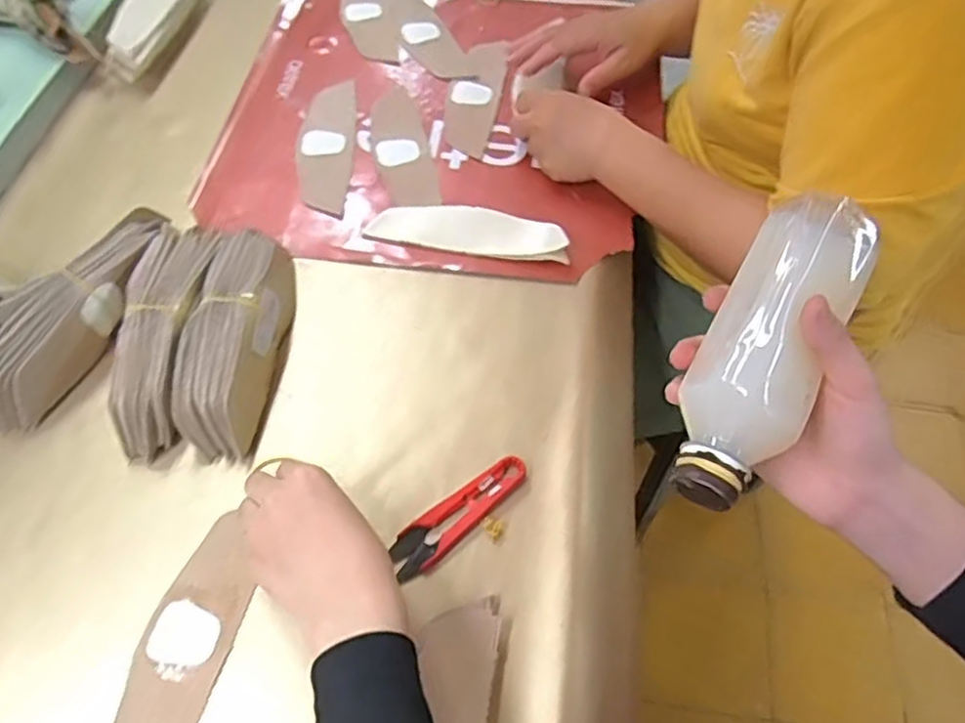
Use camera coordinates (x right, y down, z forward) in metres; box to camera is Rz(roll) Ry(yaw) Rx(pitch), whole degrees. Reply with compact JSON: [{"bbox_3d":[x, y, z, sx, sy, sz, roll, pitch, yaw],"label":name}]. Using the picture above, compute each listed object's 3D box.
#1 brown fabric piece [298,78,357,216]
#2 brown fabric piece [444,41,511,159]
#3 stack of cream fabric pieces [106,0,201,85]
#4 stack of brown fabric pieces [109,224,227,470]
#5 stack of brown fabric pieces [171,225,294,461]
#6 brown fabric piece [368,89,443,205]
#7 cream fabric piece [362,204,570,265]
[{"bbox_3d":[-0.145,-0.203,0.657,0.050,0.009,0.162,1,56,-4],"label":"brown fabric piece"},{"bbox_3d":[-0.008,-0.265,0.702,0.055,0.010,0.163,10,61,10],"label":"brown fabric piece"},{"bbox_3d":[-0.332,-0.362,0.728,0.057,0.046,0.171,5,57,2],"label":"stack of cream fabric pieces"},{"bbox_3d":[-0.227,-0.021,0.509,0.051,0.052,0.180,2,58,-1],"label":"stack of brown fabric pieces"},{"bbox_3d":[-0.177,-0.019,0.511,0.057,0.051,0.171,6,58,1],"label":"stack of brown fabric pieces"},{"bbox_3d":[-0.077,-0.201,0.661,0.049,0.009,0.152,-9,58,-10],"label":"brown fabric piece"},{"bbox_3d":[-0.011,-0.112,0.596,0.165,0.007,0.046,9,68,7],"label":"cream fabric piece"}]

